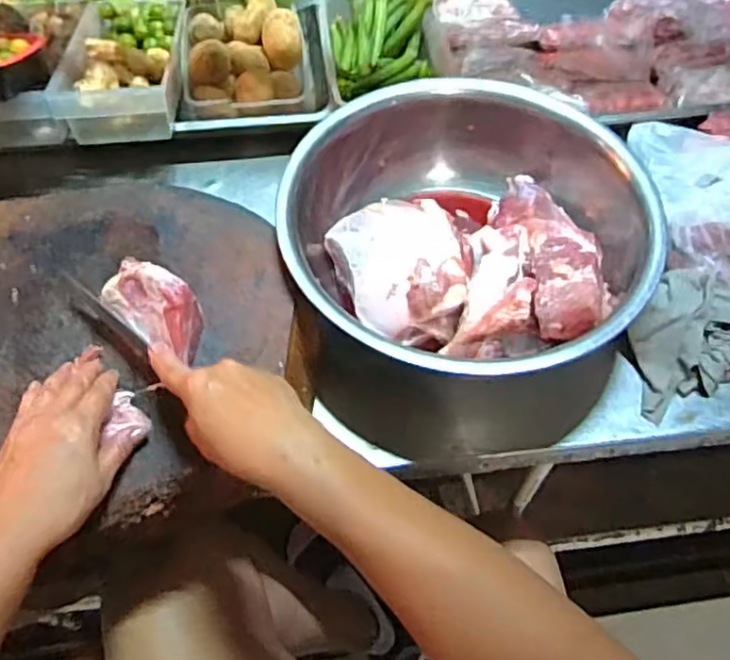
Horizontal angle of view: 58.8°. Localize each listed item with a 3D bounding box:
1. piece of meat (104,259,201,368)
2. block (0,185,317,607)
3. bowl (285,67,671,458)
[{"bbox_3d":[-0.182,-0.022,0.561,0.089,0.052,0.050,33,64,16],"label":"piece of meat"},{"bbox_3d":[-0.273,0.035,0.596,0.430,0.081,0.364,-17,62,-12],"label":"block"},{"bbox_3d":[0.102,-0.073,0.693,0.361,0.152,0.378,1,60,-2],"label":"bowl"}]

